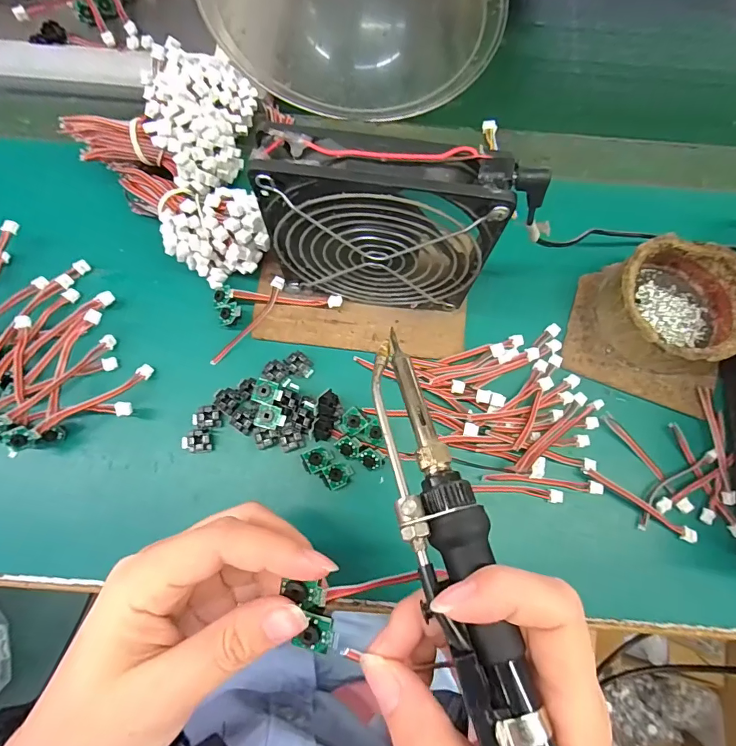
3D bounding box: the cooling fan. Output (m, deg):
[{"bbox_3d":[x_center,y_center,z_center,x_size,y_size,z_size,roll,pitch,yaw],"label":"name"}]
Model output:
[{"bbox_3d":[0.010,-0.074,0.243,0.123,0.126,0.026,8,76,0],"label":"cooling fan"}]

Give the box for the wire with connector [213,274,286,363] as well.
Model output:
[{"bbox_3d":[-0.080,-0.035,0.291,0.010,0.008,0.073,35,78,7],"label":"wire with connector"}]

